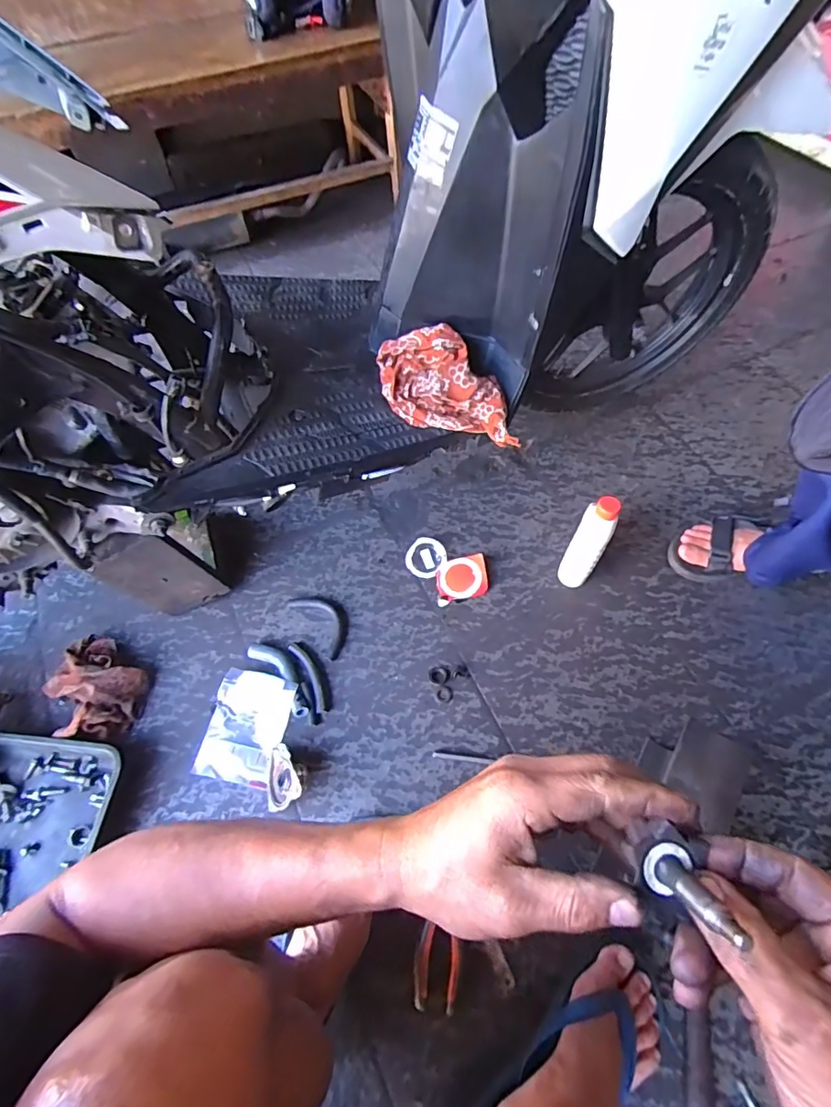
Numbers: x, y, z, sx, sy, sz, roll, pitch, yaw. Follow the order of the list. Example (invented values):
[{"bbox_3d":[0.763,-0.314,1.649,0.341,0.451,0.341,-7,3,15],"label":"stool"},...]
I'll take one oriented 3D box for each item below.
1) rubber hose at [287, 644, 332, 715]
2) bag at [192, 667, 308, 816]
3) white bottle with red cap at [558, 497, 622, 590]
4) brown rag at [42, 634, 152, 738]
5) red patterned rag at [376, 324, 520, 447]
[{"bbox_3d":[-0.157,0.185,0.782,0.032,0.008,0.120,-28,62,-13],"label":"rubber hose"},{"bbox_3d":[-0.221,0.259,0.728,0.169,0.044,0.169,9,60,9],"label":"bag"},{"bbox_3d":[0.263,-0.019,0.773,0.051,0.202,0.061,24,64,17],"label":"white bottle with red cap"},{"bbox_3d":[-0.481,0.199,0.768,0.125,0.054,0.163,-35,64,-16],"label":"brown rag"},{"bbox_3d":[0.041,-0.217,0.673,0.177,0.070,0.145,0,96,-6],"label":"red patterned rag"}]

